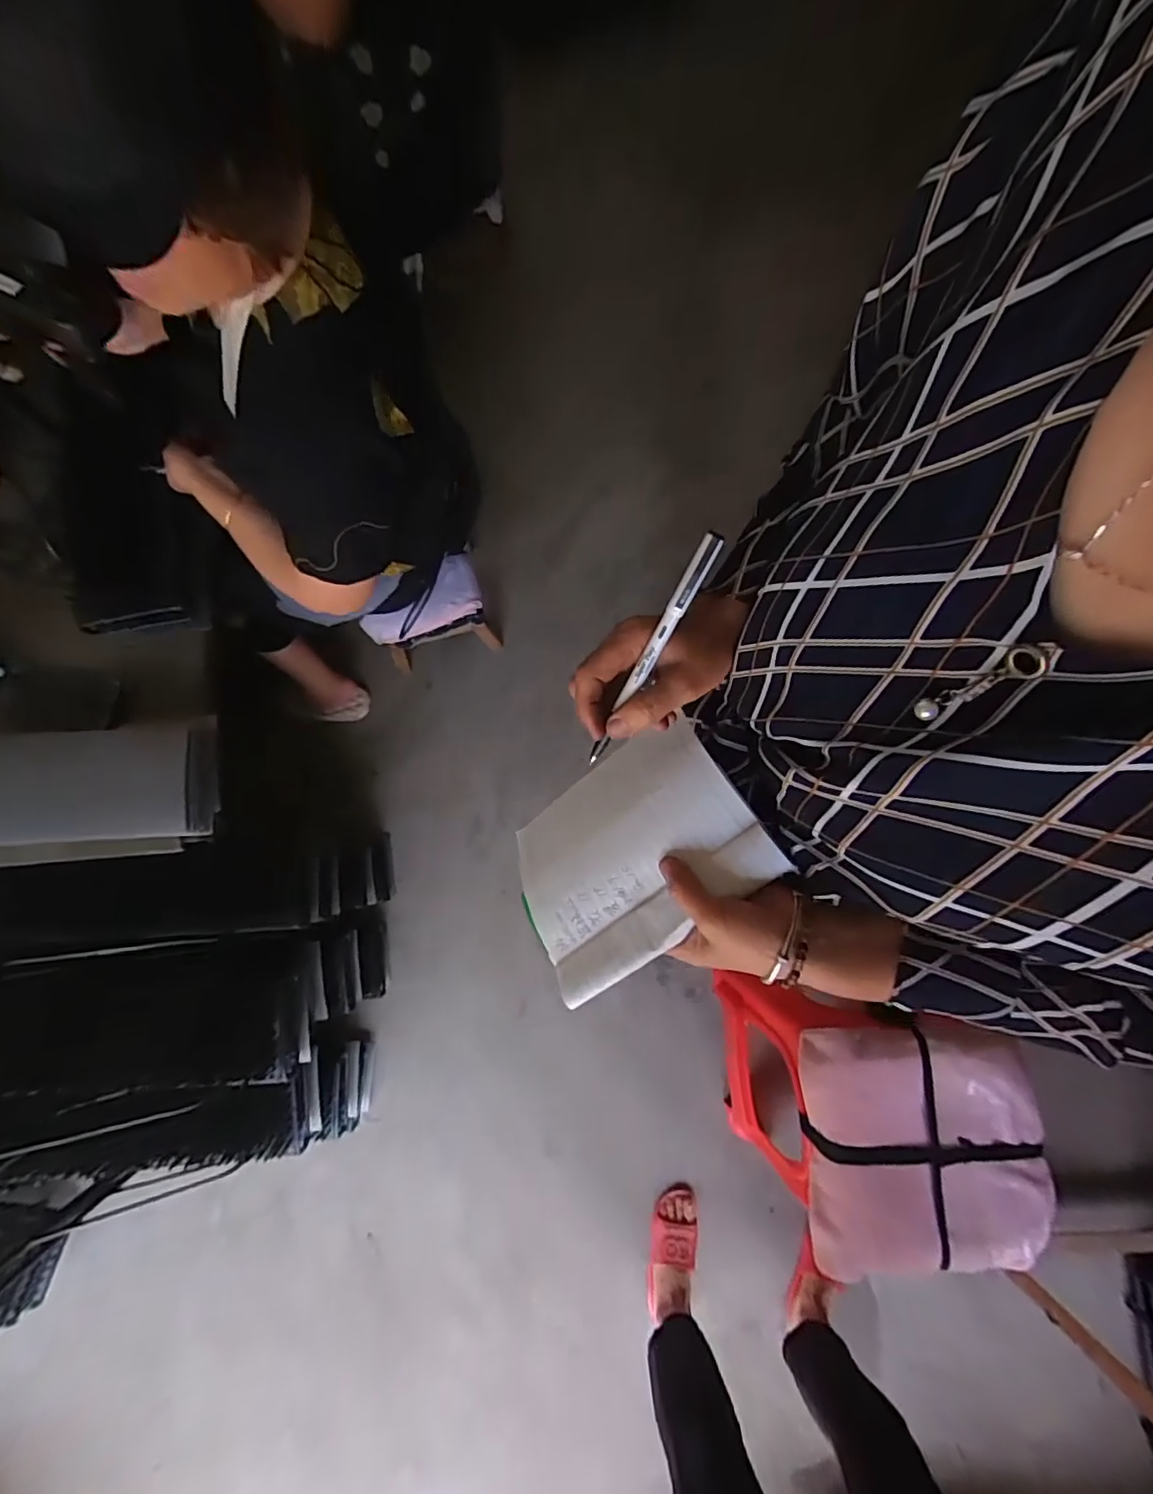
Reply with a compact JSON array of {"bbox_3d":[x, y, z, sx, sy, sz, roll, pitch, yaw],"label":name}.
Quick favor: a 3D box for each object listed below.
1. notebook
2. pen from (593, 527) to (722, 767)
[{"bbox_3d":[0.038,0.082,0.448,0.194,0.011,0.151,-39,59,15],"label":"notebook"},{"bbox_3d":[0.044,-0.054,0.352,0.012,0.007,0.160,32,115,7],"label":"pen"}]

